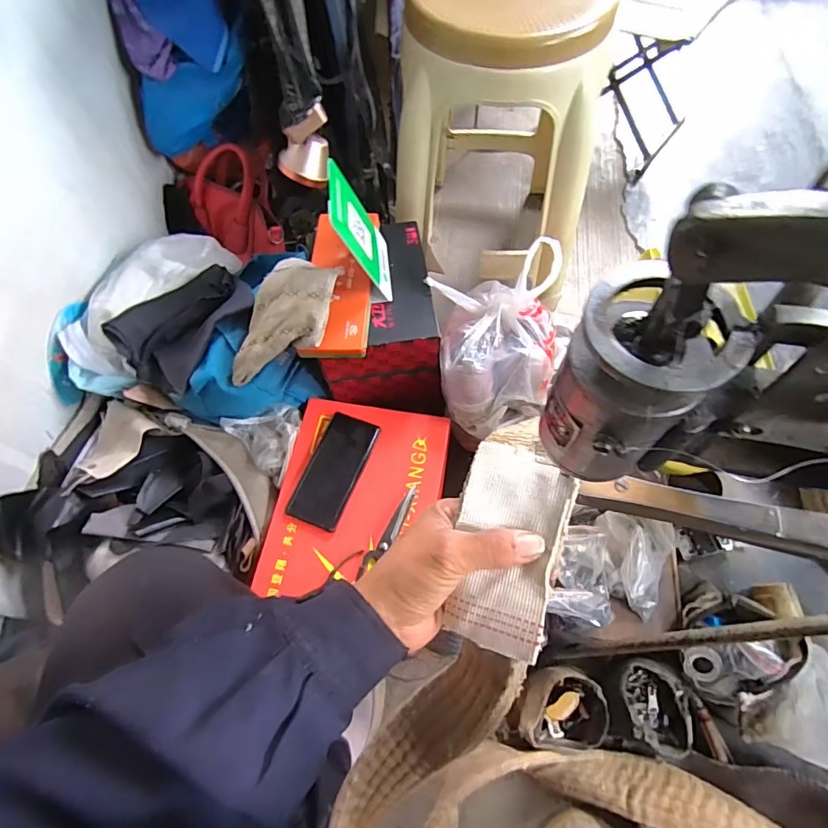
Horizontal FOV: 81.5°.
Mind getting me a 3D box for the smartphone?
[{"bbox_3d":[-0.113,0.078,0.683,0.076,0.005,0.162,20,67,12],"label":"smartphone"}]

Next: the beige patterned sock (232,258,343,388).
[{"bbox_3d":[-0.166,-0.123,0.636,0.120,0.083,0.171,15,66,10],"label":"beige patterned sock"}]

